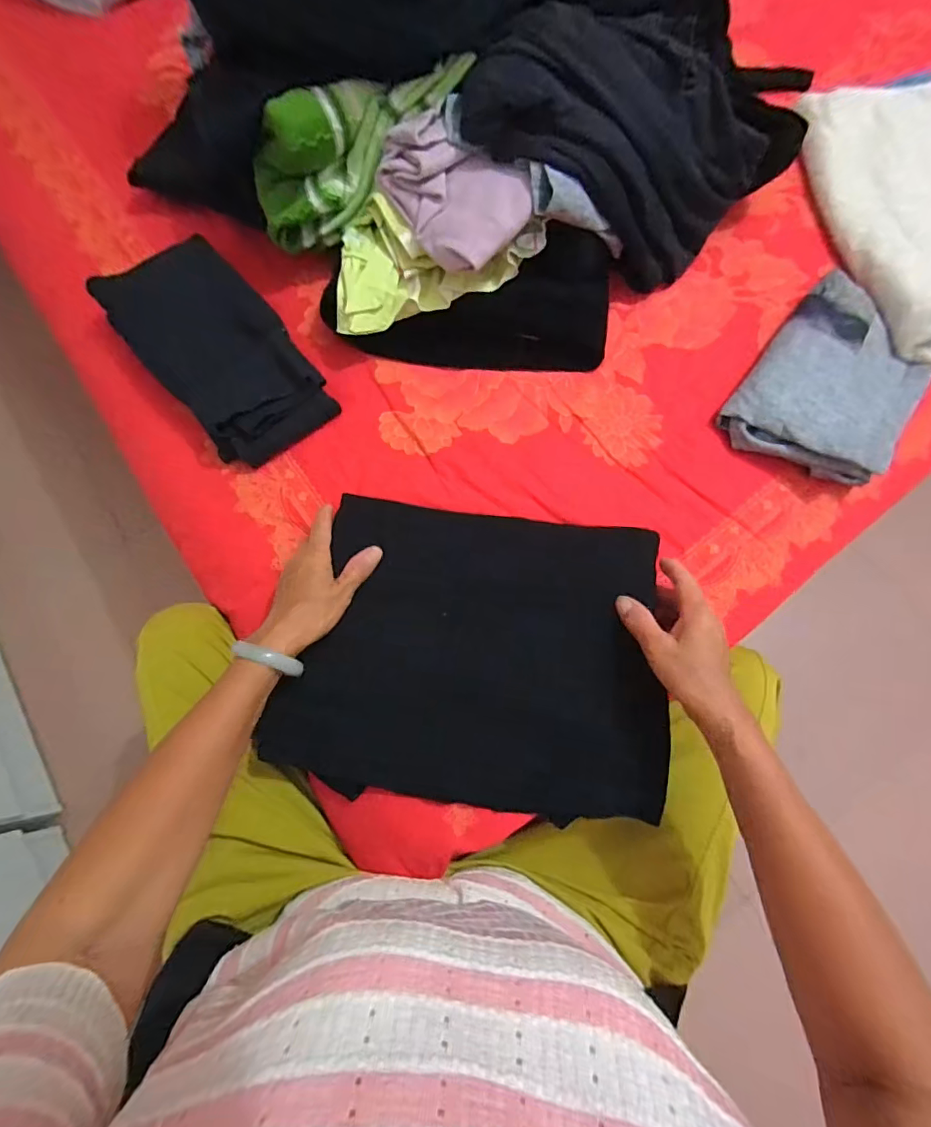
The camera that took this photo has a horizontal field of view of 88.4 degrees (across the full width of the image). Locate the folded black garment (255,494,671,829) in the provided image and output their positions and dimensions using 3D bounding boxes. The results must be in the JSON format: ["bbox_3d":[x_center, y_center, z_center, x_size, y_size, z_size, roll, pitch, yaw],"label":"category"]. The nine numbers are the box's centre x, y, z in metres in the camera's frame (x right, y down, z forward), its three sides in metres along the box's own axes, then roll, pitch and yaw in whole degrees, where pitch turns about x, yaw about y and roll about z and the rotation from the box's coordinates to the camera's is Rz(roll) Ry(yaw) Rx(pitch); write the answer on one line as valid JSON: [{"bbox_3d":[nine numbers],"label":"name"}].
[{"bbox_3d":[0.016,0.085,0.450,0.355,0.048,0.262,7,74,3],"label":"folded black garment"}]

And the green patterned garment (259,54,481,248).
[{"bbox_3d":[-0.127,-0.463,0.514,0.272,0.120,0.062,-28,73,19],"label":"green patterned garment"}]

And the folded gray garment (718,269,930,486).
[{"bbox_3d":[0.415,-0.202,0.536,0.161,0.049,0.258,37,77,12],"label":"folded gray garment"}]

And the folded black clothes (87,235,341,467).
[{"bbox_3d":[-0.280,-0.255,0.556,0.164,0.065,0.296,-39,75,-10],"label":"folded black clothes"}]

